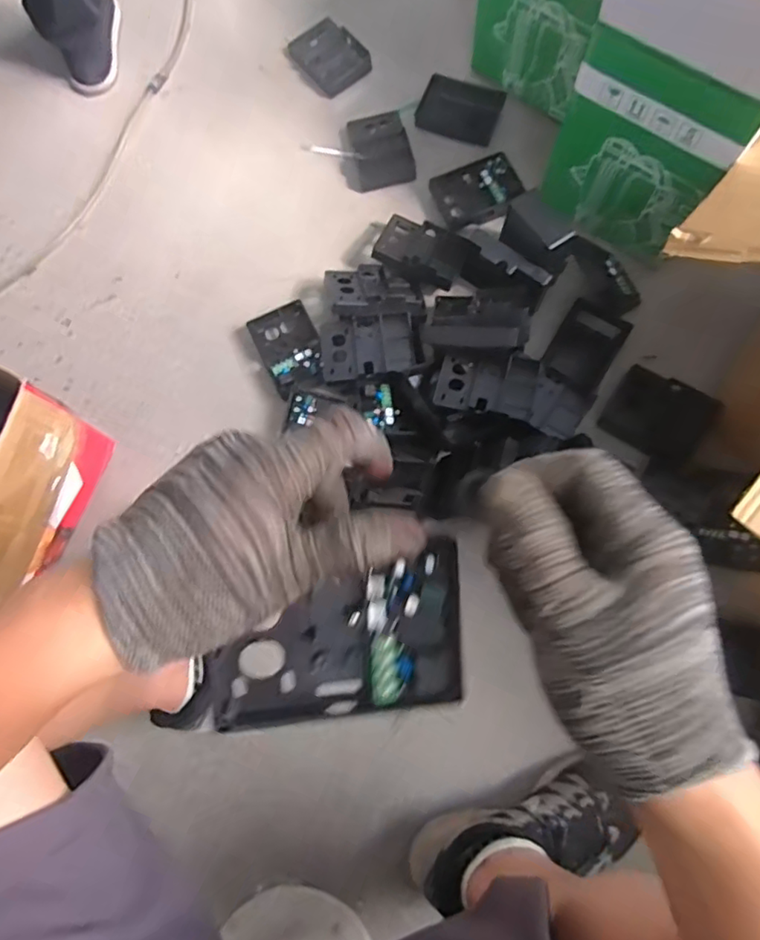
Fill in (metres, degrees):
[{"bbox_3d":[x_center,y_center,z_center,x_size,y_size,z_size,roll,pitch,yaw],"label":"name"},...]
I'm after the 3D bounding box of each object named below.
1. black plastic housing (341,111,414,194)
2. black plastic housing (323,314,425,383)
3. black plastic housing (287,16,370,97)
[{"bbox_3d":[-0.005,-0.482,0.897,0.100,0.022,0.120,-16,76,-2],"label":"black plastic housing"},{"bbox_3d":[-0.012,-0.163,0.807,0.134,0.036,0.087,-2,76,2],"label":"black plastic housing"},{"bbox_3d":[-0.080,-0.660,0.943,0.091,0.035,0.122,-38,78,-7],"label":"black plastic housing"}]

